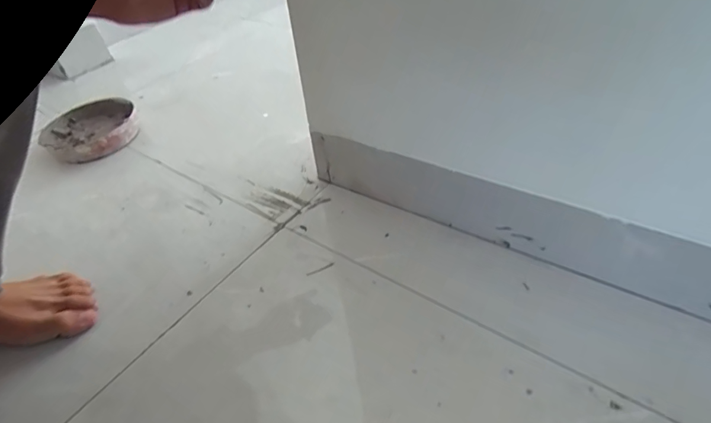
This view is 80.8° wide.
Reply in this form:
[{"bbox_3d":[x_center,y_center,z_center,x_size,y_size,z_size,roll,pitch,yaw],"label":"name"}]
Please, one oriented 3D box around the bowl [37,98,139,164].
[{"bbox_3d":[-0.516,-0.162,0.830,0.156,0.043,0.180,-16,44,-10],"label":"bowl"}]

